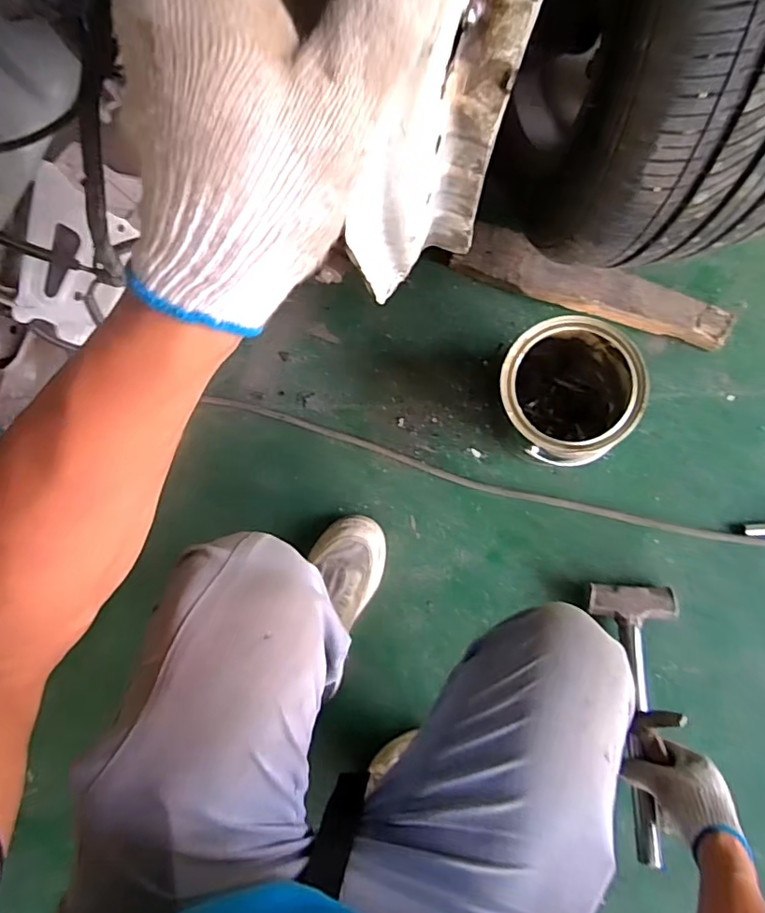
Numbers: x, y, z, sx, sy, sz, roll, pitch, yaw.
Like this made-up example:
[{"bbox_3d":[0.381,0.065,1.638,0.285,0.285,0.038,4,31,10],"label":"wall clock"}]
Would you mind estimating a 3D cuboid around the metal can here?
[{"bbox_3d":[0.230,-0.075,0.692,0.162,0.153,0.173,12,87,7],"label":"metal can"}]

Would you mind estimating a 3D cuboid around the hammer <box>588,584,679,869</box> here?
[{"bbox_3d":[0.315,0.319,0.661,0.101,0.034,0.309,0,77,8],"label":"hammer"}]

